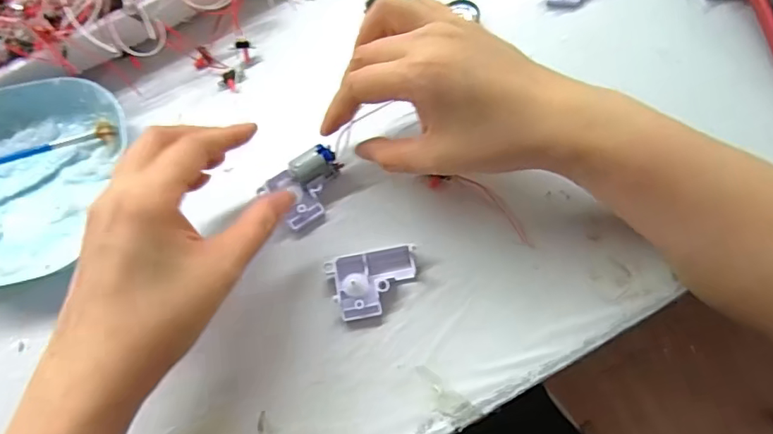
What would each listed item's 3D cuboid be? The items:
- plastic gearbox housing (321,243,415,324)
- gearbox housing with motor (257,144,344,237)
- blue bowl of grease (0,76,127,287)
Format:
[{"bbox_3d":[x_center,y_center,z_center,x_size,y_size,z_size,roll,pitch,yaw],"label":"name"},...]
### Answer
[{"bbox_3d":[-0.006,0.037,0.295,0.049,0.013,0.035,-12,68,0],"label":"plastic gearbox housing"},{"bbox_3d":[-0.047,-0.017,0.316,0.048,0.017,0.038,-38,76,-8],"label":"gearbox housing with motor"},{"bbox_3d":[-0.235,-0.027,0.320,0.113,0.033,0.136,13,70,10],"label":"blue bowl of grease"}]

